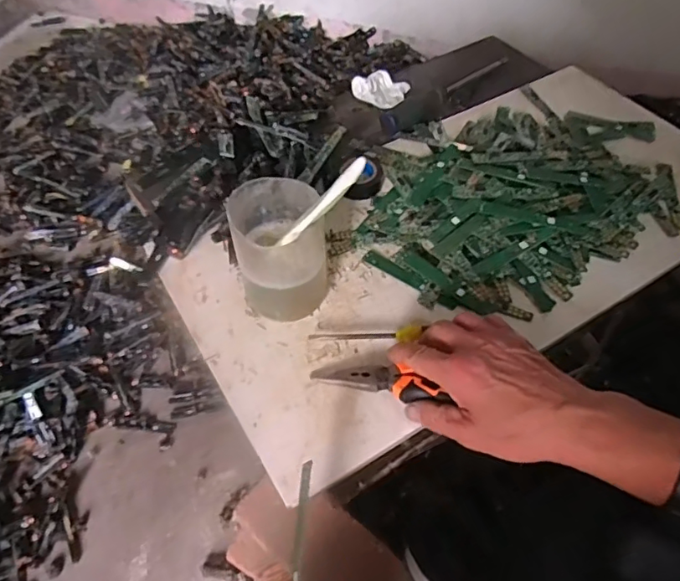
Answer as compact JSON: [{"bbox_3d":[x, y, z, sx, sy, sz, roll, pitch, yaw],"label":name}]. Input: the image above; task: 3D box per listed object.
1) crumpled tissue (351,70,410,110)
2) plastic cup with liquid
[{"bbox_3d":[0.053,-0.259,0.689,0.057,0.022,0.059,34,60,25],"label":"crumpled tissue"},{"bbox_3d":[-0.049,-0.032,0.451,0.073,0.092,0.080,-12,54,-8],"label":"plastic cup with liquid"}]

